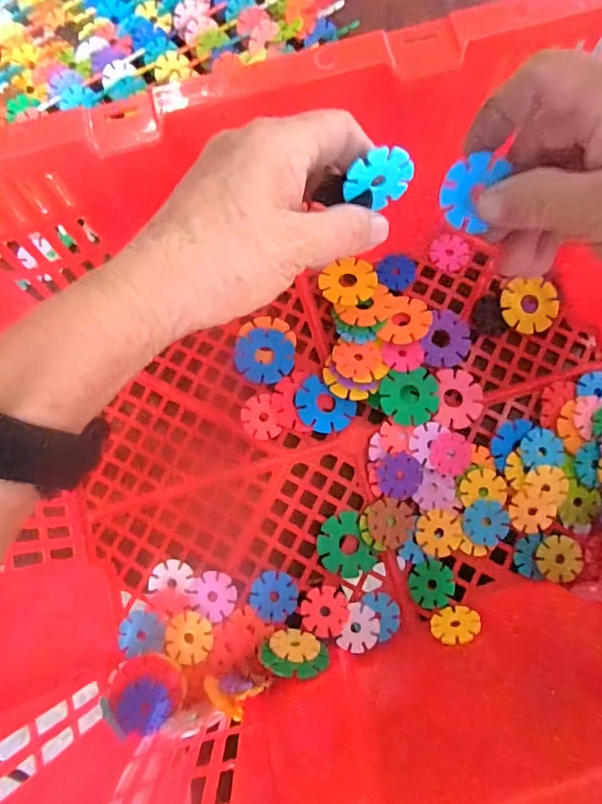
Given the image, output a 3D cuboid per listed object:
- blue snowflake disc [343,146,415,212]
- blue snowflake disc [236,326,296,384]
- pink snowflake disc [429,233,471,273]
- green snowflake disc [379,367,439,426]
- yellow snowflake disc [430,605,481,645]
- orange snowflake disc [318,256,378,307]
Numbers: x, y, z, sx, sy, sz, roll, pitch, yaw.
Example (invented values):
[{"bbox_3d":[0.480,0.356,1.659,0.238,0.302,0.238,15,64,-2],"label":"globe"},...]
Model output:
[{"bbox_3d":[0.034,-0.099,0.228,0.030,0.028,0.004,-5,55,-19],"label":"blue snowflake disc"},{"bbox_3d":[-0.027,-0.035,0.381,0.042,0.005,0.042,0,77,1],"label":"blue snowflake disc"},{"bbox_3d":[0.116,-0.116,0.401,0.030,0.006,0.029,0,77,1],"label":"pink snowflake disc"},{"bbox_3d":[0.078,-0.003,0.366,0.042,0.004,0.038,-10,86,-6],"label":"green snowflake disc"},{"bbox_3d":[0.101,0.146,0.338,0.031,0.029,0.004,-11,112,9],"label":"yellow snowflake disc"},{"bbox_3d":[0.038,-0.090,0.395,0.042,0.004,0.038,-24,70,-6],"label":"orange snowflake disc"}]

